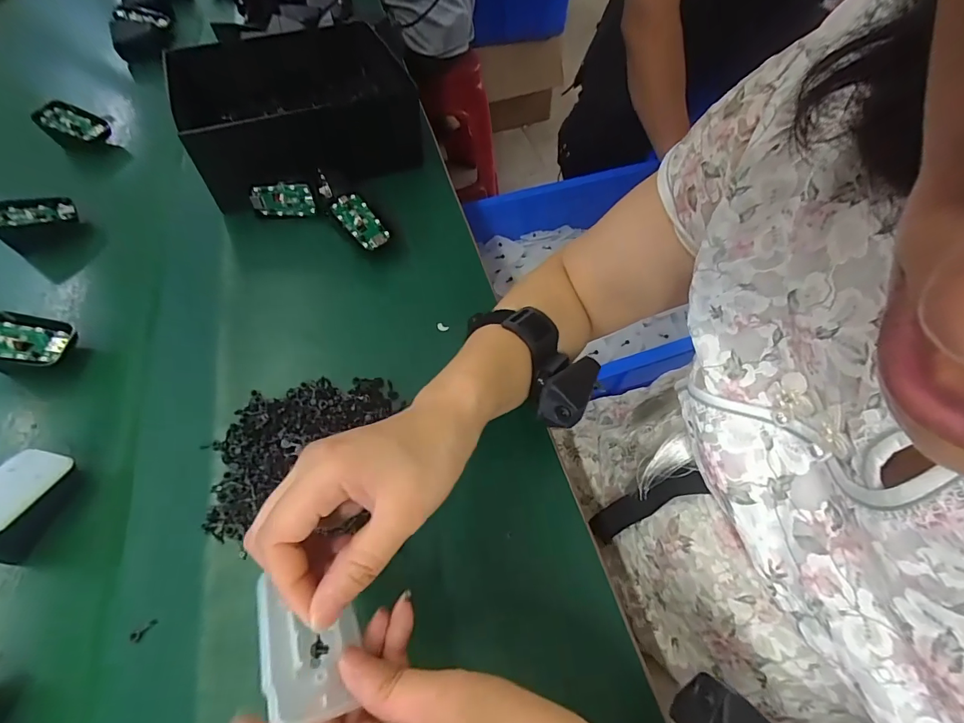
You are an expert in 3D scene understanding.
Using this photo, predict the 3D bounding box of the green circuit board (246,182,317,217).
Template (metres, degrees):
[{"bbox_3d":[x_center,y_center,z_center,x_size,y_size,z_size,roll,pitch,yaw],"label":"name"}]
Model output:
[{"bbox_3d":[-0.206,-0.167,0.452,0.064,0.035,0.014,-4,56,1],"label":"green circuit board"}]

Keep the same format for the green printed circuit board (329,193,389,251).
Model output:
[{"bbox_3d":[-0.120,-0.139,0.433,0.034,0.006,0.063,-38,87,-20],"label":"green printed circuit board"}]

